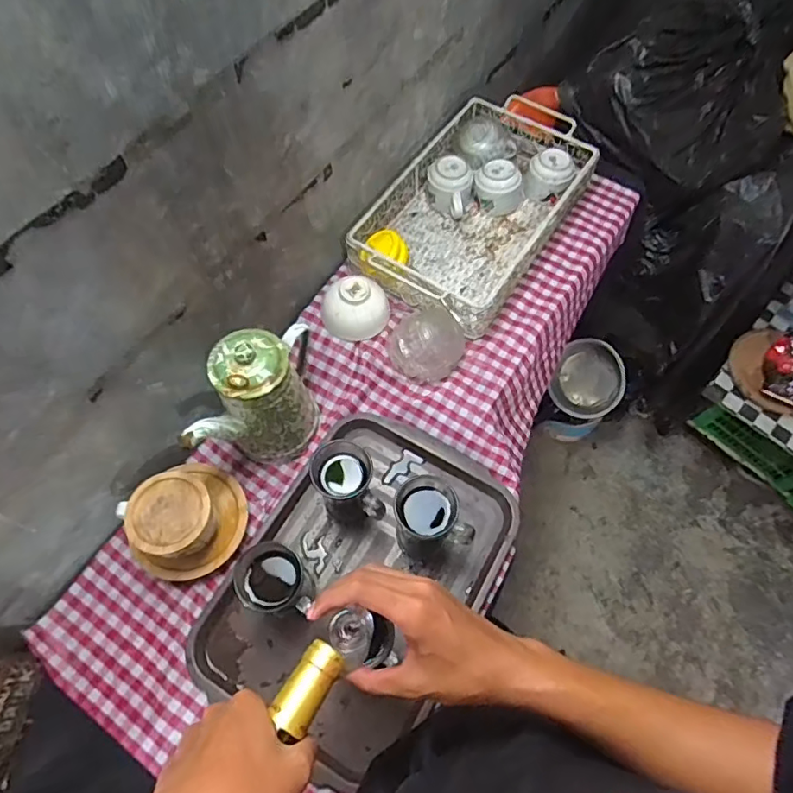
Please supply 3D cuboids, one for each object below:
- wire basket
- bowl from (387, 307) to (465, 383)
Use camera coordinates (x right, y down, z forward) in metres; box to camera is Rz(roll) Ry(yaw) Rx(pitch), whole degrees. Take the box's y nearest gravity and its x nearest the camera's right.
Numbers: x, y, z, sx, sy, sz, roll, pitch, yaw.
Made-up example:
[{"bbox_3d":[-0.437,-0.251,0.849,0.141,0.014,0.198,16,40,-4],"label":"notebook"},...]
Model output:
[{"bbox_3d":[0.130,-0.324,0.914,0.268,0.084,0.416,32,67,14],"label":"wire basket"},{"bbox_3d":[0.045,-0.089,0.809,0.113,0.068,0.111,0,64,-1],"label":"bowl"}]

